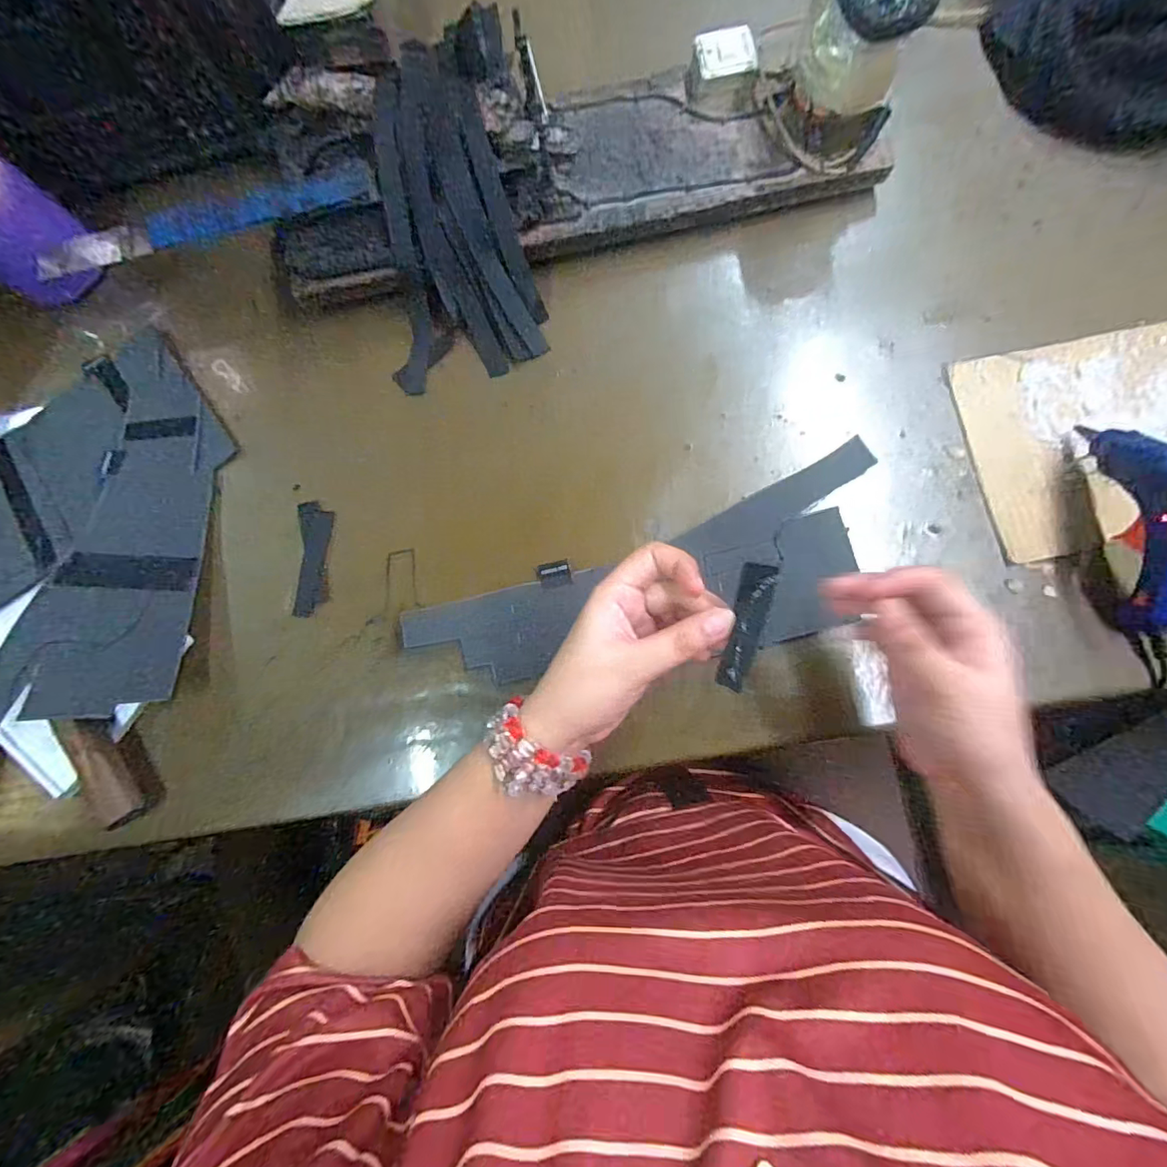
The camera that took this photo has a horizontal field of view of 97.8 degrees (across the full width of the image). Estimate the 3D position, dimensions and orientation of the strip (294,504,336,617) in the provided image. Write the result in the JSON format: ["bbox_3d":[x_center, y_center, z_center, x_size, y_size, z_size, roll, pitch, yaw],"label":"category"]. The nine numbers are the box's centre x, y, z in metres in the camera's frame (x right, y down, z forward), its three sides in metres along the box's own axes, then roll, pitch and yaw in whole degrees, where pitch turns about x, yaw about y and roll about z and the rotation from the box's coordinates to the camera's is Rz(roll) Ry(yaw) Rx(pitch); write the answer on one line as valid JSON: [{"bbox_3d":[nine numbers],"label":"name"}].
[{"bbox_3d":[-0.221,-0.021,0.418,0.028,0.004,0.094,-1,79,-8],"label":"strip"}]

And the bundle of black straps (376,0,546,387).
[{"bbox_3d":[-0.104,-0.298,0.410,0.118,0.029,0.247,-6,104,3],"label":"bundle of black straps"}]

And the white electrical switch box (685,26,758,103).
[{"bbox_3d":[0.113,-0.422,0.417,0.053,0.023,0.050,-8,81,3],"label":"white electrical switch box"}]

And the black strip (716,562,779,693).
[{"bbox_3d":[0.079,0.021,0.247,0.016,0.006,0.061,15,91,6],"label":"black strip"}]

